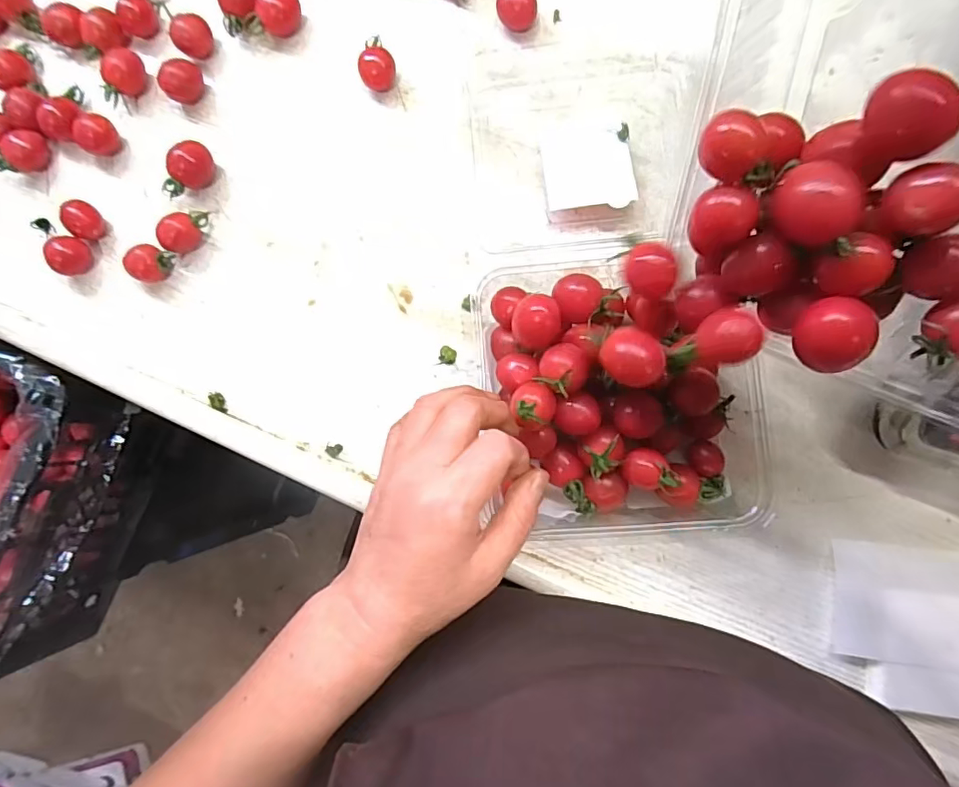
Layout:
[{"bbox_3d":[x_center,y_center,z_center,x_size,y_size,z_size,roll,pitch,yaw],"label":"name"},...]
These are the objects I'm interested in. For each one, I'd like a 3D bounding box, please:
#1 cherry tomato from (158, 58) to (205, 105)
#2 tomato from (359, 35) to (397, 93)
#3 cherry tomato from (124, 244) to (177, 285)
[{"bbox_3d":[-0.227,-0.239,0.410,0.023,0.026,0.030,45,89,8],"label":"cherry tomato"},{"bbox_3d":[-0.077,-0.246,0.398,0.026,0.023,0.032,-21,83,2],"label":"tomato"},{"bbox_3d":[-0.246,-0.097,0.399,0.022,0.028,0.029,31,87,7],"label":"cherry tomato"}]

